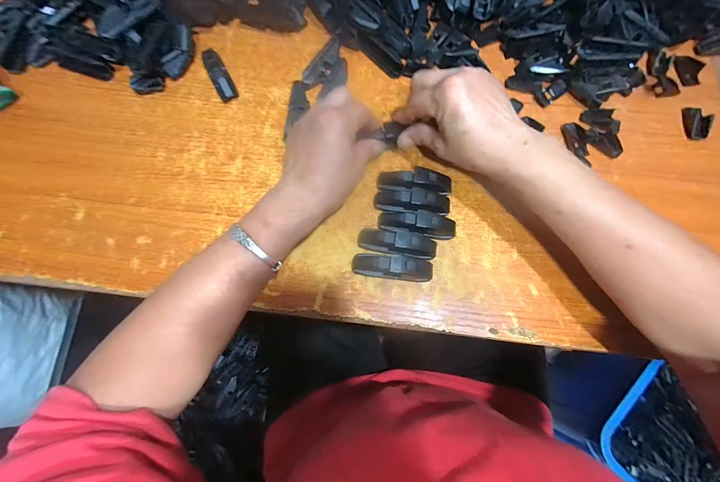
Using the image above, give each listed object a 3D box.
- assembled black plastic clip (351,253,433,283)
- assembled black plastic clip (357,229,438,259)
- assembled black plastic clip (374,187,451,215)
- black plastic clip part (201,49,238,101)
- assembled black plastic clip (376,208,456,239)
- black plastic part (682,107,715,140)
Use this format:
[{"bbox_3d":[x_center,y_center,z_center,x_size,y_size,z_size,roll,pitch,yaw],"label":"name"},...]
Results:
[{"bbox_3d":[0.031,0.025,0.290,0.076,0.024,0.021,6,75,1],"label":"assembled black plastic clip"},{"bbox_3d":[0.036,0.002,0.296,0.076,0.027,0.020,13,76,4],"label":"assembled black plastic clip"},{"bbox_3d":[0.053,-0.038,0.308,0.076,0.026,0.024,7,75,2],"label":"assembled black plastic clip"},{"bbox_3d":[-0.165,-0.195,0.354,0.021,0.022,0.074,-28,76,-8],"label":"black plastic clip part"},{"bbox_3d":[0.057,-0.016,0.303,0.076,0.023,0.023,9,76,3],"label":"assembled black plastic clip"},{"bbox_3d":[0.374,-0.132,0.339,0.019,0.013,0.041,4,75,1],"label":"black plastic part"}]

